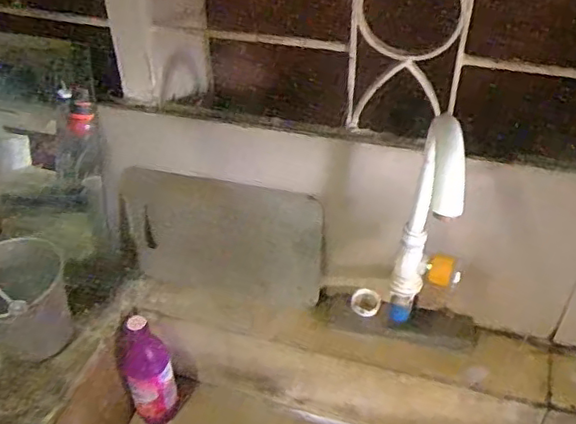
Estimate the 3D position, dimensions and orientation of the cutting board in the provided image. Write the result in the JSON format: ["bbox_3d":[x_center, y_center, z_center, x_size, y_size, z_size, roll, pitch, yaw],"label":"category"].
[{"bbox_3d":[-0.093,0.040,0.884,0.285,0.184,0.017,8,27,4],"label":"cutting board"}]

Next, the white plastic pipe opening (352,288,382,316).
[{"bbox_3d":[0.108,0.126,0.849,0.038,0.020,0.038,34,86,0],"label":"white plastic pipe opening"}]

